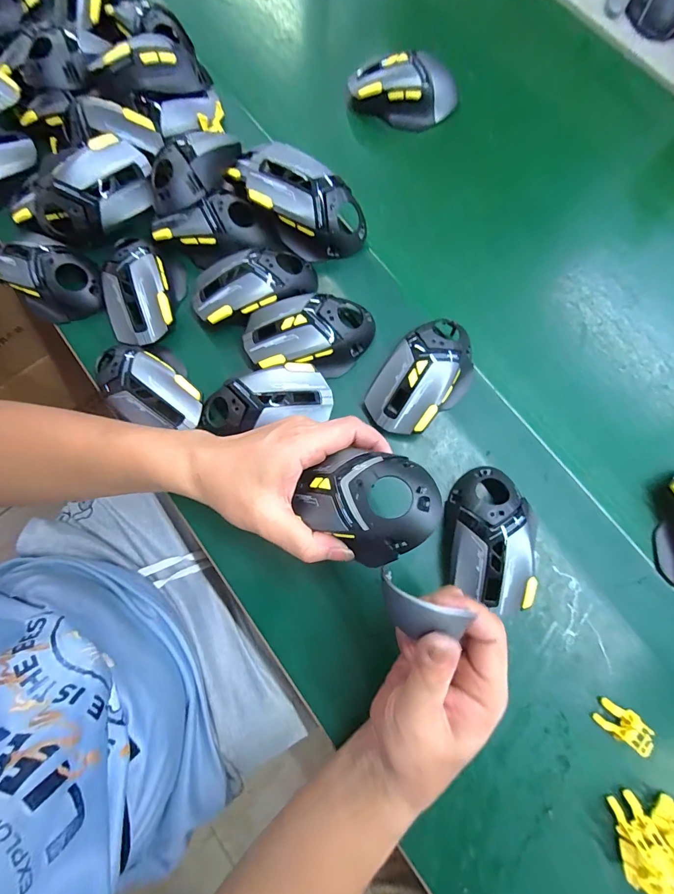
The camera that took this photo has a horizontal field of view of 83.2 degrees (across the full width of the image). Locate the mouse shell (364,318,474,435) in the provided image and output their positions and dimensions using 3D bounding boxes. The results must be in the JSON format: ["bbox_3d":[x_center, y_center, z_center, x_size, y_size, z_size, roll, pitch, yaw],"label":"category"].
[{"bbox_3d":[0.080,-0.063,0.335,0.068,0.035,0.116,38,82,9],"label":"mouse shell"}]

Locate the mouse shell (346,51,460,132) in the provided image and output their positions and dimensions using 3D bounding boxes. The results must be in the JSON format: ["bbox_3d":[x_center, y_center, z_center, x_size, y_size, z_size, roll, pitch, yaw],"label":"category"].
[{"bbox_3d":[0.072,-0.389,0.412,0.116,0.042,0.061,12,79,4],"label":"mouse shell"}]

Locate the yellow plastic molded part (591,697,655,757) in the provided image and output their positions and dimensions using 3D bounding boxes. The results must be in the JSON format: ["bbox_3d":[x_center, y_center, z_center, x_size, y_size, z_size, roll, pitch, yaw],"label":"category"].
[{"bbox_3d":[0.220,0.213,0.292,0.028,0.026,0.023,34,82,8],"label":"yellow plastic molded part"}]

